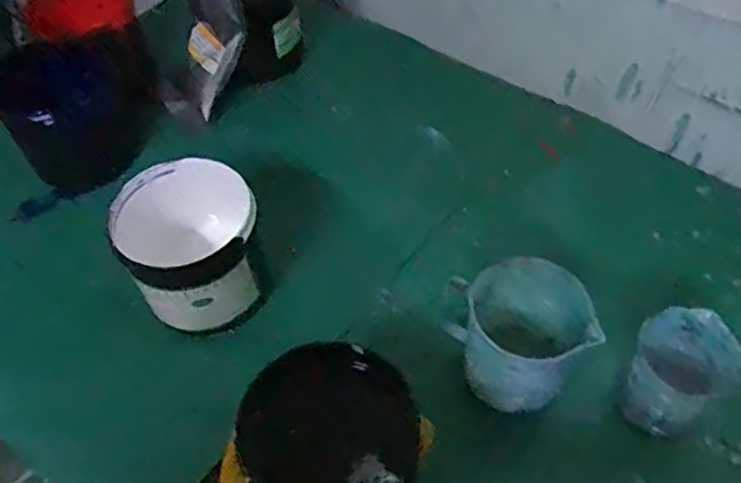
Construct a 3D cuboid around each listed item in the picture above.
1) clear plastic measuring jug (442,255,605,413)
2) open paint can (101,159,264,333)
[{"bbox_3d":[0.124,0.079,0.575,0.098,0.095,0.107,-1,53,1],"label":"clear plastic measuring jug"},{"bbox_3d":[-0.161,0.006,0.620,0.119,0.113,0.117,-25,56,-16],"label":"open paint can"}]

